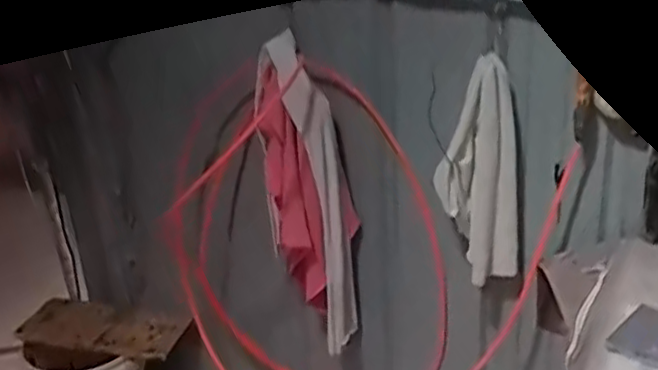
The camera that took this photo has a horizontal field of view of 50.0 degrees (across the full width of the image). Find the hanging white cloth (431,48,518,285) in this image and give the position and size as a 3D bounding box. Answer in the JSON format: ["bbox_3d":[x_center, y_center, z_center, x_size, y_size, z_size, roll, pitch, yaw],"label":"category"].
[{"bbox_3d":[0.282,-0.016,1.353,0.142,0.436,0.034,-3,22,3],"label":"hanging white cloth"}]

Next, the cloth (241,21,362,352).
[{"bbox_3d":[-0.050,0.040,1.543,0.177,0.645,0.158,4,23,20],"label":"cloth"}]

